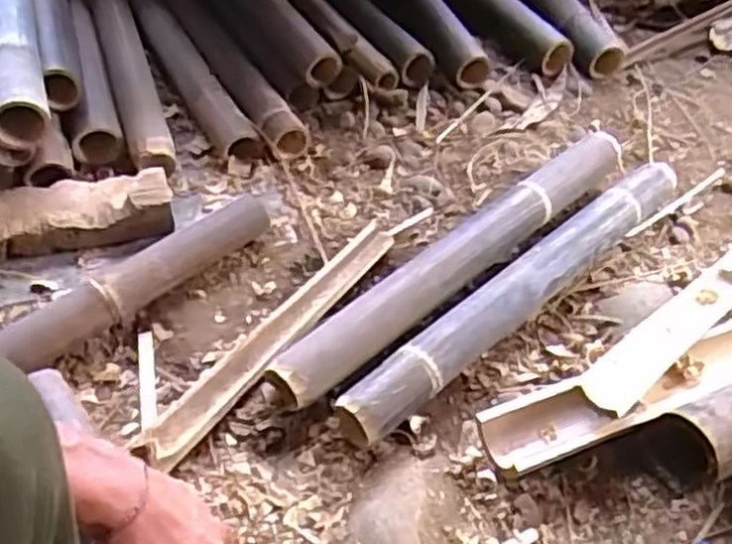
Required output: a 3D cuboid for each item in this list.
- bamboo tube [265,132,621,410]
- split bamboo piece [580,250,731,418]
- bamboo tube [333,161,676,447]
[{"bbox_3d":[0.128,-0.025,0.931,0.603,0.057,0.062,-34,55,-31],"label":"bamboo tube"},{"bbox_3d":[0.389,0.038,0.896,0.470,0.017,0.057,-27,54,-39],"label":"split bamboo piece"},{"bbox_3d":[0.201,0.007,0.910,0.602,0.049,0.063,-33,55,-31],"label":"bamboo tube"}]

